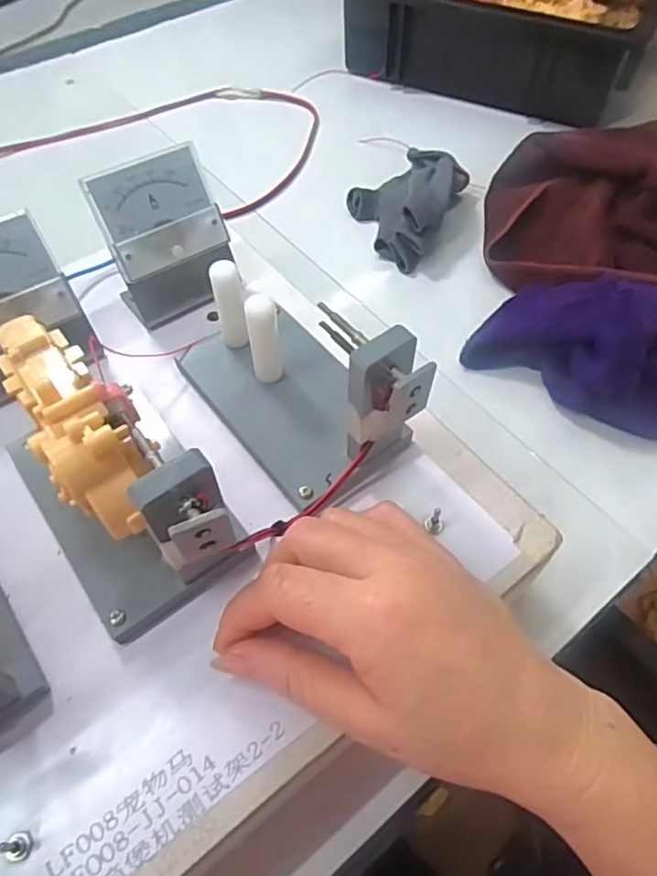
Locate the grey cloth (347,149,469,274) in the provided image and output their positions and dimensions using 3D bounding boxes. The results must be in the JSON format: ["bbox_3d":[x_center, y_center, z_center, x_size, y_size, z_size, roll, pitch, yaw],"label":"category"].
[{"bbox_3d":[0.060,-0.201,0.487,0.087,0.046,0.125,20,59,13],"label":"grey cloth"}]

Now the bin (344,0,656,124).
[{"bbox_3d":[0.179,-0.446,0.615,0.290,0.086,0.219,25,60,15],"label":"bin"}]

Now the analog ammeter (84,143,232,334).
[{"bbox_3d":[-0.091,-0.111,0.328,0.067,0.070,0.042,-30,62,-18],"label":"analog ammeter"}]

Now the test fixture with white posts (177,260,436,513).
[{"bbox_3d":[-0.022,-0.034,0.277,0.070,0.077,0.134,-34,63,-20],"label":"test fixture with white posts"}]

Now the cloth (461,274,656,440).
[{"bbox_3d":[0.186,-0.063,0.387,0.160,0.055,0.101,30,62,18],"label":"cloth"}]

